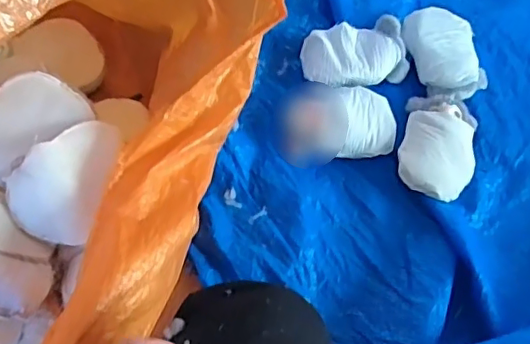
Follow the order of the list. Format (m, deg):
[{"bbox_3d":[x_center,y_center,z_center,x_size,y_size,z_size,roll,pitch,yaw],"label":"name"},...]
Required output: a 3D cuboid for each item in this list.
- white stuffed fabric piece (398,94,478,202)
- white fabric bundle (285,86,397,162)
[{"bbox_3d":[0.285,-0.044,0.923,0.122,0.057,0.185,16,64,6],"label":"white stuffed fabric piece"},{"bbox_3d":[0.124,-0.084,0.930,0.175,0.047,0.114,-3,61,-5],"label":"white fabric bundle"}]

